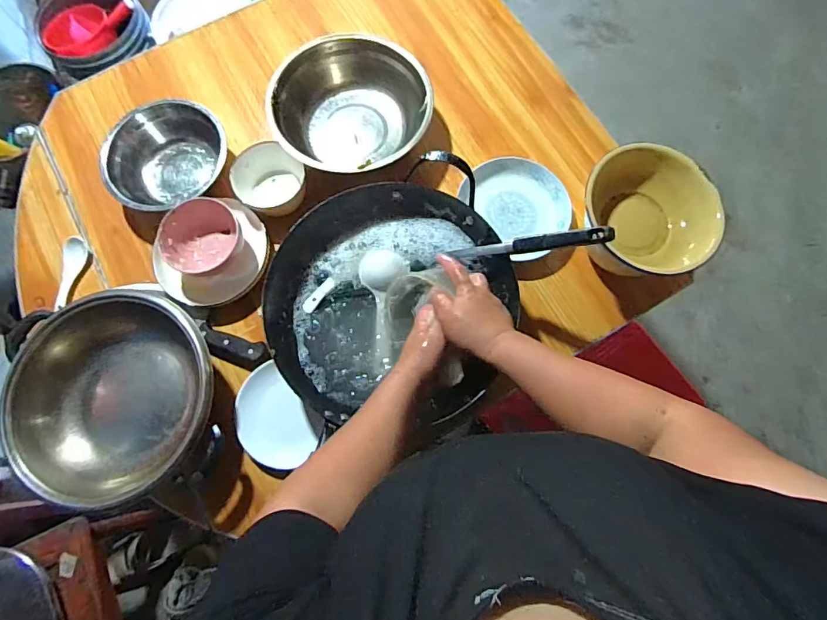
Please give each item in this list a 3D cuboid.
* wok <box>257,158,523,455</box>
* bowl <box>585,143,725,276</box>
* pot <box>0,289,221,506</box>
[{"bbox_3d":[-0.021,-0.018,0.658,0.356,0.108,0.338,0,74,0],"label":"wok"},{"bbox_3d":[0.325,-0.130,0.678,0.178,0.103,0.178,0,74,0],"label":"bowl"},{"bbox_3d":[-0.392,0.121,0.640,0.262,0.101,0.250,0,74,0],"label":"pot"}]

